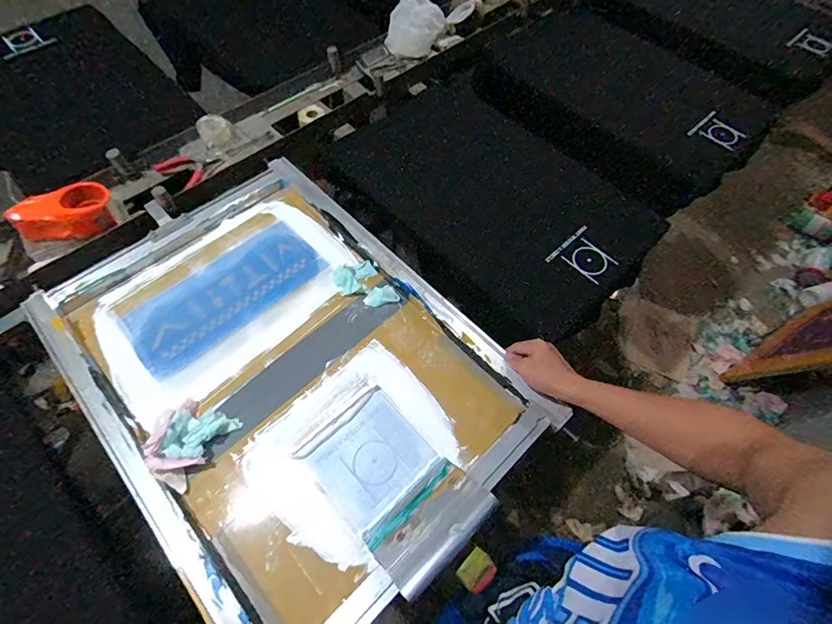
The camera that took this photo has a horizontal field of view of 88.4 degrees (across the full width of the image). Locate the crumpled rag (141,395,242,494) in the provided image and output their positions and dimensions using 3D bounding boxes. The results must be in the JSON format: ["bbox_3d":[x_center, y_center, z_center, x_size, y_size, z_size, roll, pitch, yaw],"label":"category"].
[{"bbox_3d":[-0.333,0.183,0.618,0.088,0.040,0.114,28,63,14],"label":"crumpled rag"}]

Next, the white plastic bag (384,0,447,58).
[{"bbox_3d":[-0.002,-0.715,1.071,0.137,0.096,0.115,11,67,7],"label":"white plastic bag"}]

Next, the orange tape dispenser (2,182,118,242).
[{"bbox_3d":[-0.631,-0.174,0.780,0.156,0.091,0.080,-40,70,-15],"label":"orange tape dispenser"}]

